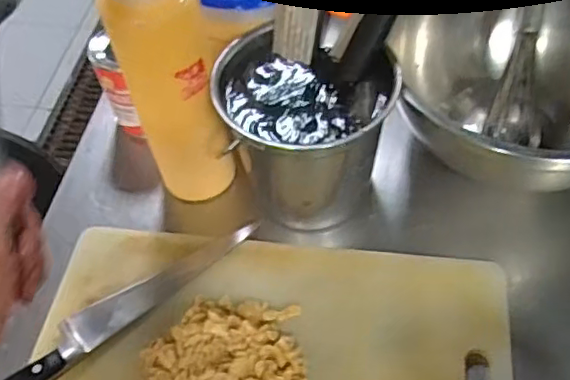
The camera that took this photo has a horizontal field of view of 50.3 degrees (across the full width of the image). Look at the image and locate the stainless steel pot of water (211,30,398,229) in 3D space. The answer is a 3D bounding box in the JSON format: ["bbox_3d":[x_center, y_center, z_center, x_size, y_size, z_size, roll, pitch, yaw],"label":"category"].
[{"bbox_3d":[0.021,-0.058,0.576,0.150,0.145,0.128,-8,53,-1],"label":"stainless steel pot of water"}]

